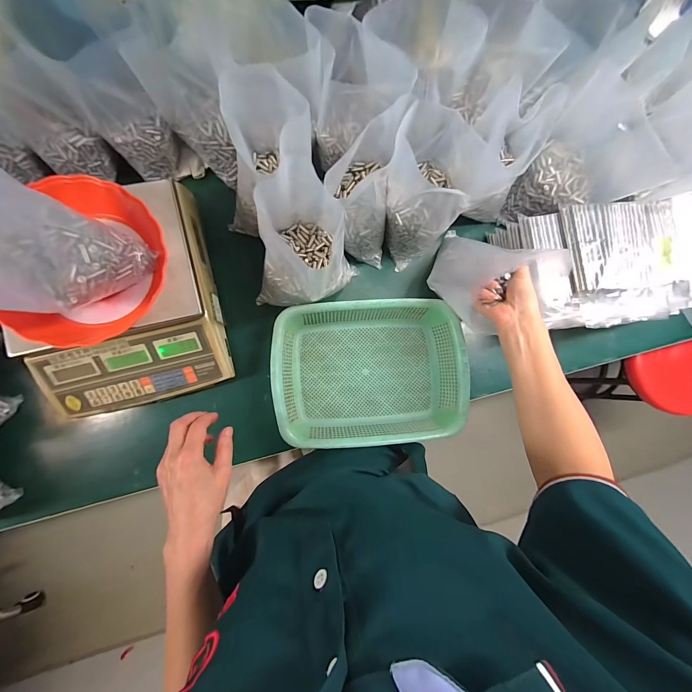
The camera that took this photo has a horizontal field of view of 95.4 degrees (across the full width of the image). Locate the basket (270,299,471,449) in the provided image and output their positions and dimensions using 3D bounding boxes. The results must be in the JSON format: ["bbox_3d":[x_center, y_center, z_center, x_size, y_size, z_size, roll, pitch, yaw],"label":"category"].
[{"bbox_3d":[0.035,0.042,0.531,0.301,0.095,0.222,-5,87,-6],"label":"basket"}]

